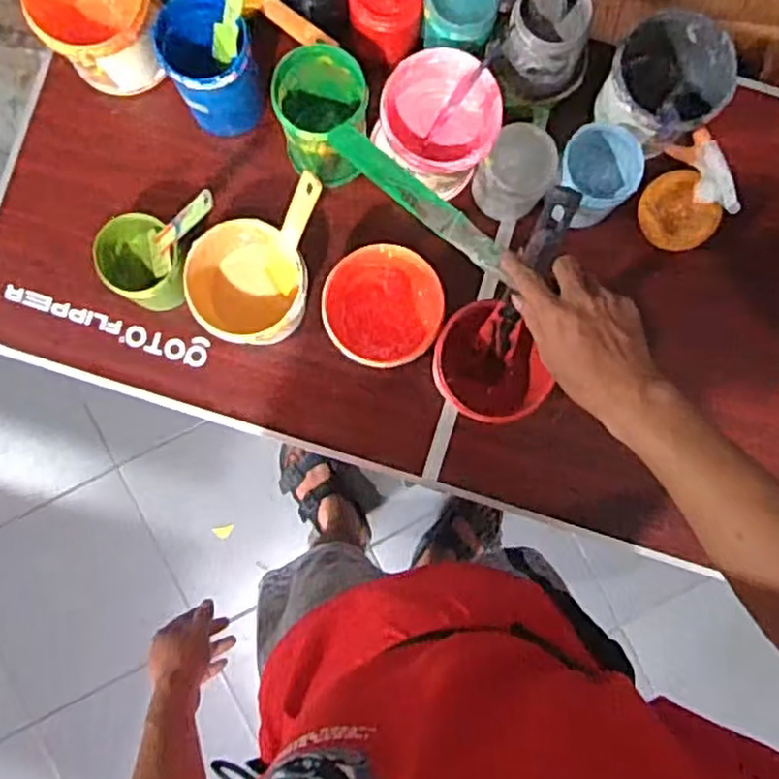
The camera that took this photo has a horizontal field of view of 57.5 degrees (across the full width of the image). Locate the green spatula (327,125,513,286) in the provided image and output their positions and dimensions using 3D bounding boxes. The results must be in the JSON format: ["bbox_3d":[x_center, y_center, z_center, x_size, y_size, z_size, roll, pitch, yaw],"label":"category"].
[{"bbox_3d":[0.023,-0.186,0.678,0.032,0.013,0.235,-45,68,-2],"label":"green spatula"}]

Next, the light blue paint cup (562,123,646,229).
[{"bbox_3d":[0.238,-0.251,0.820,0.091,0.073,0.090,44,88,1],"label":"light blue paint cup"}]

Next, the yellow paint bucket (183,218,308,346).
[{"bbox_3d":[-0.159,-0.116,0.798,0.133,0.118,0.127,0,88,-1],"label":"yellow paint bucket"}]

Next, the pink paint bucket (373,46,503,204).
[{"bbox_3d":[0.052,-0.297,0.808,0.128,0.121,0.131,0,88,-1],"label":"pink paint bucket"}]

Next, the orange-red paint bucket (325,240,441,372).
[{"bbox_3d":[-0.007,-0.089,0.807,0.133,0.098,0.127,0,88,-1],"label":"orange-red paint bucket"}]

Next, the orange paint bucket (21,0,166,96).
[{"bbox_3d":[-0.320,-0.412,0.802,0.125,0.119,0.128,-24,89,-1],"label":"orange paint bucket"}]

